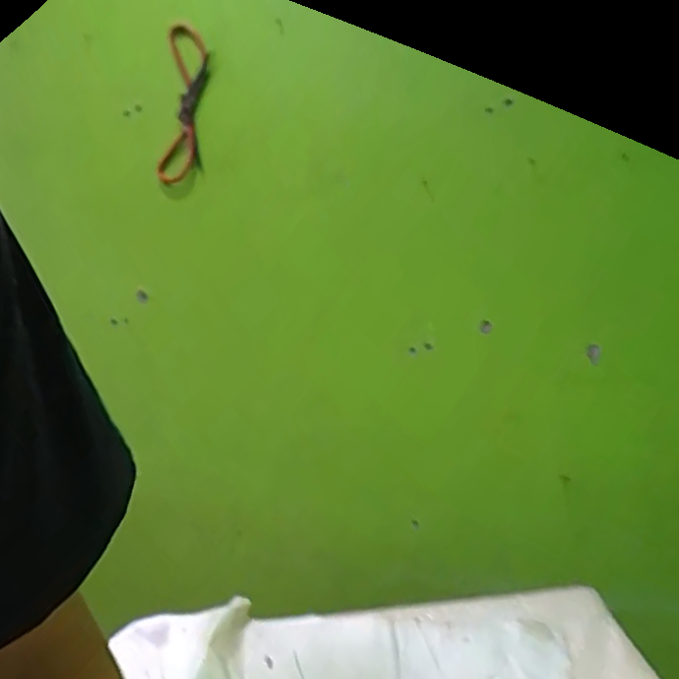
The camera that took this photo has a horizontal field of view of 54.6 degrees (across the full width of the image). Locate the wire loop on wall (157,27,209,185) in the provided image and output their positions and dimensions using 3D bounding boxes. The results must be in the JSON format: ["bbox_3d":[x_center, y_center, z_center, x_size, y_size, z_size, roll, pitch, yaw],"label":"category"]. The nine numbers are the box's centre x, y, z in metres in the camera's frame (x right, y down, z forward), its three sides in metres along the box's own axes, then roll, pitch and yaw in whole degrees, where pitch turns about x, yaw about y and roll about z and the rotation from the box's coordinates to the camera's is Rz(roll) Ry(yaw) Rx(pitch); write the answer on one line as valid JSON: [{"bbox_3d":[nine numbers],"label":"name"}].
[{"bbox_3d":[-0.225,-0.324,0.938,0.064,0.216,0.014,21,27,18],"label":"wire loop on wall"}]

